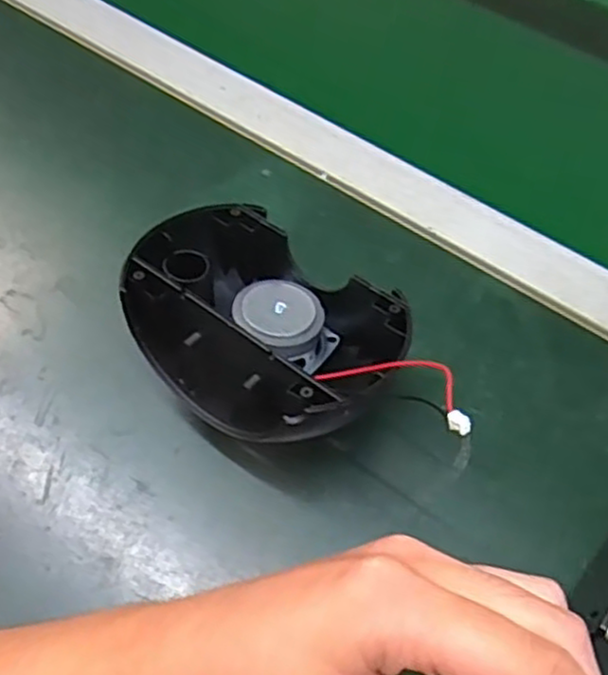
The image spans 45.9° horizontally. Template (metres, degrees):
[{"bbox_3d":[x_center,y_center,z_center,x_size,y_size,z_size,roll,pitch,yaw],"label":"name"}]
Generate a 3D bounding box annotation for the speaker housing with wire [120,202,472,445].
[{"bbox_3d":[-0.012,0.000,0.347,0.146,0.077,0.105,40,65,20],"label":"speaker housing with wire"}]

